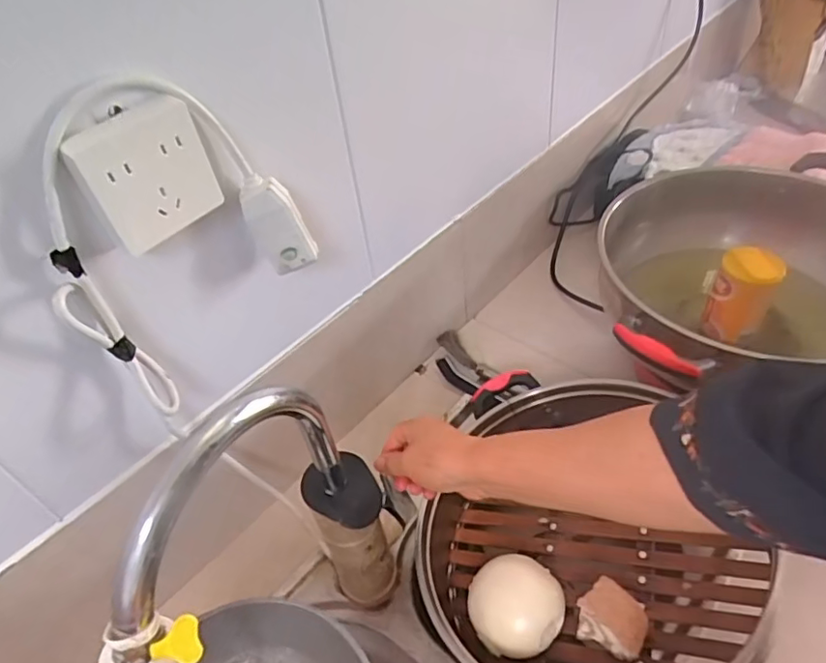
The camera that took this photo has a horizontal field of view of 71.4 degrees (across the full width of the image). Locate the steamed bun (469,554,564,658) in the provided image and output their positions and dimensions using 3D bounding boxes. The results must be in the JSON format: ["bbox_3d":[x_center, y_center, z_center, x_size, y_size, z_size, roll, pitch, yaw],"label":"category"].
[{"bbox_3d":[0.106,0.285,0.596,0.092,0.047,0.091,-3,45,3],"label":"steamed bun"}]

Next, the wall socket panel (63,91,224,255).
[{"bbox_3d":[-0.194,-0.116,0.420,0.024,0.088,0.086,28,54,30],"label":"wall socket panel"}]

